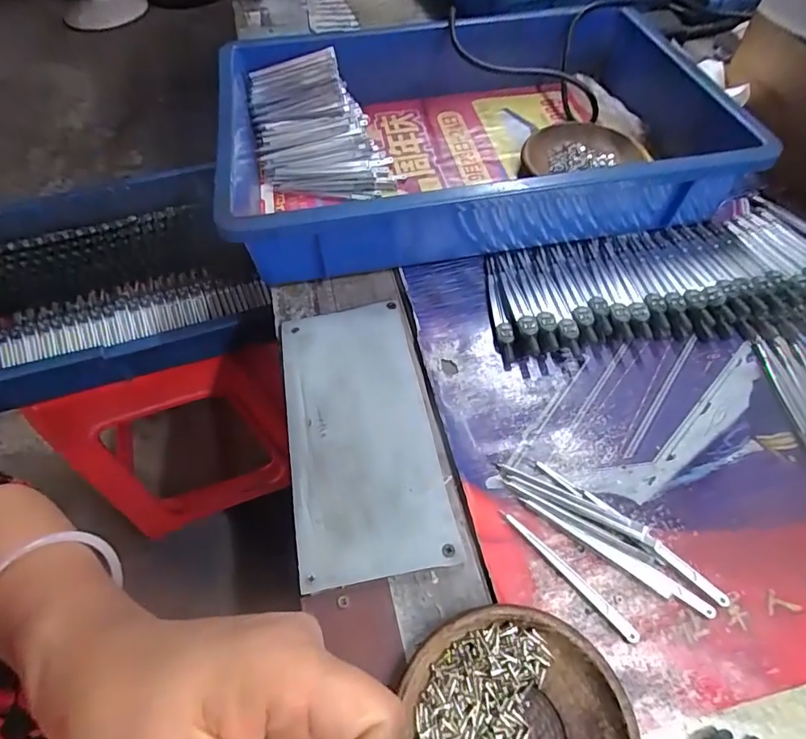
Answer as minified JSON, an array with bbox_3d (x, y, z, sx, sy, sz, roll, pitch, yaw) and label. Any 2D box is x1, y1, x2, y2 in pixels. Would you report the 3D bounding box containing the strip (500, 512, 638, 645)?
[{"bbox_3d":[0.095,0.117,0.278,0.008,0.005,0.091,-36,64,-20],"label":"strip"}]

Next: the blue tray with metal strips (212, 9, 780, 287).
[{"bbox_3d":[0.059,-0.233,0.464,0.441,0.076,0.297,-9,58,-5],"label":"blue tray with metal strips"}]

